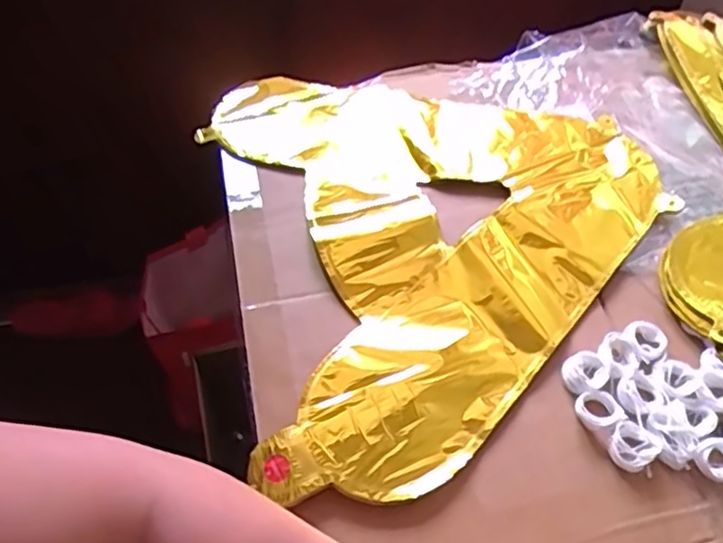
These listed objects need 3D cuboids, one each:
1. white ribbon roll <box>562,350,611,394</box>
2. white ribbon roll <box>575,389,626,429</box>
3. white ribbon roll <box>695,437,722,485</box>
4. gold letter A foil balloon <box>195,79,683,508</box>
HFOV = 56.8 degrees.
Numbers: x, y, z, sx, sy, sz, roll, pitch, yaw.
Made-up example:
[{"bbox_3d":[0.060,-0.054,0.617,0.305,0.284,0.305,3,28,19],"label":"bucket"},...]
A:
[{"bbox_3d":[0.144,0.065,0.430,0.031,0.007,0.026,-27,57,-19],"label":"white ribbon roll"},{"bbox_3d":[0.146,0.085,0.413,0.024,0.008,0.025,0,52,0],"label":"white ribbon roll"},{"bbox_3d":[0.213,0.113,0.396,0.030,0.008,0.027,-23,56,-17],"label":"white ribbon roll"},{"bbox_3d":[0.071,-0.042,0.511,0.338,0.014,0.384,-12,53,-9],"label":"gold letter A foil balloon"}]

